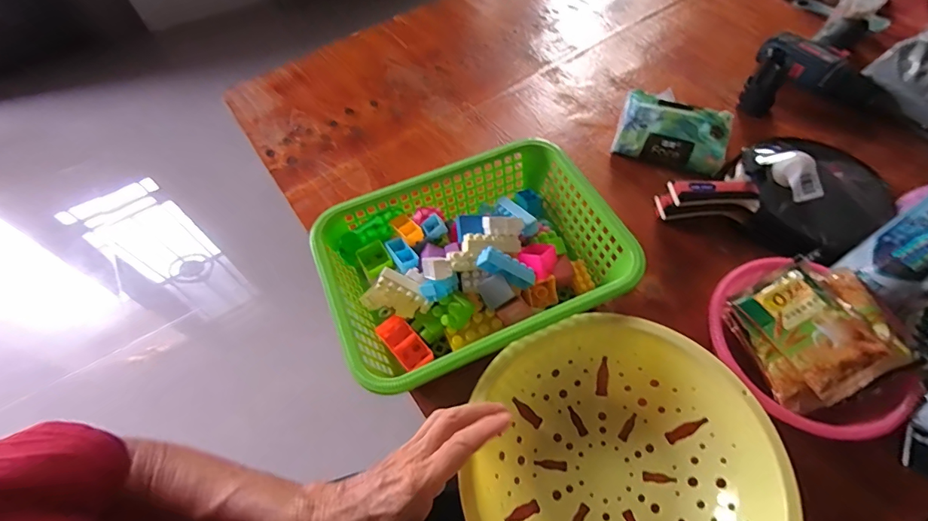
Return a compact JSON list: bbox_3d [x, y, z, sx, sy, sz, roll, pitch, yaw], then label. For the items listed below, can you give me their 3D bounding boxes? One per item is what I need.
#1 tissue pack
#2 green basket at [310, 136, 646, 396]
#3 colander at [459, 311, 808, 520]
[{"bbox_3d":[0.275,-0.170,0.575,0.133,0.063,0.081,22,61,16],"label":"tissue pack"},{"bbox_3d":[0.009,0.002,0.471,0.289,0.082,0.215,-22,59,-10],"label":"green basket"},{"bbox_3d":[0.131,0.172,0.373,0.235,0.067,0.232,8,58,8],"label":"colander"}]

